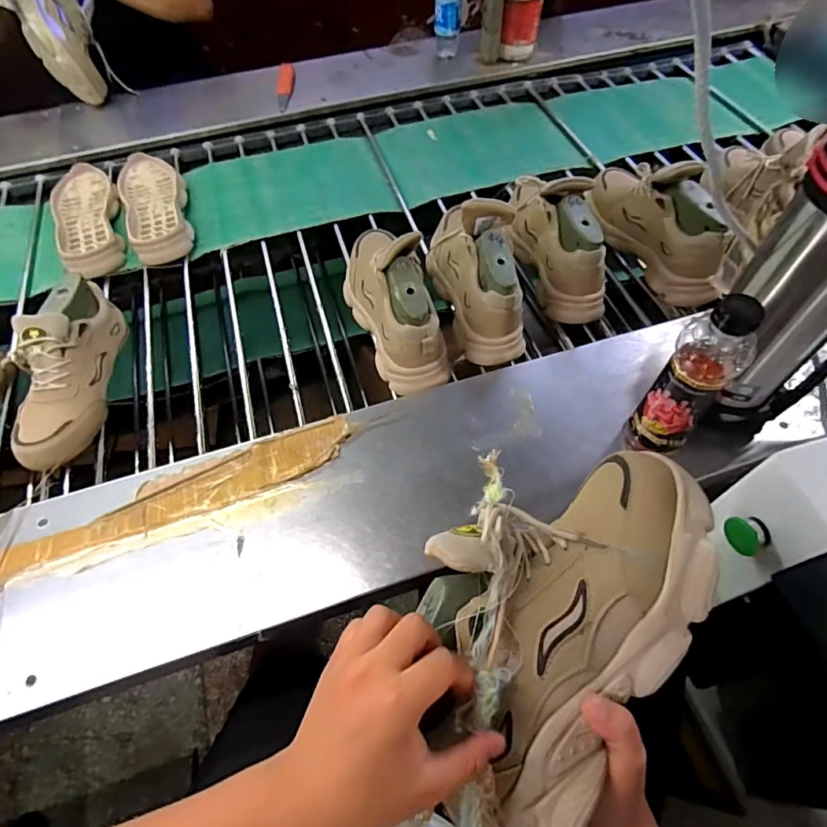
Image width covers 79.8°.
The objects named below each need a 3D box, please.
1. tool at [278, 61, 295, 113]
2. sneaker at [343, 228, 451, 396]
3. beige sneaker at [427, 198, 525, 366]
[{"bbox_3d":[-0.309,-0.790,1.196,0.038,0.012,0.167,-2,69,1],"label":"tool"},{"bbox_3d":[-0.040,-0.187,0.740,0.110,0.131,0.296,-14,59,-6],"label":"sneaker"},{"bbox_3d":[0.094,-0.233,0.762,0.107,0.135,0.288,-10,59,-4],"label":"beige sneaker"}]

